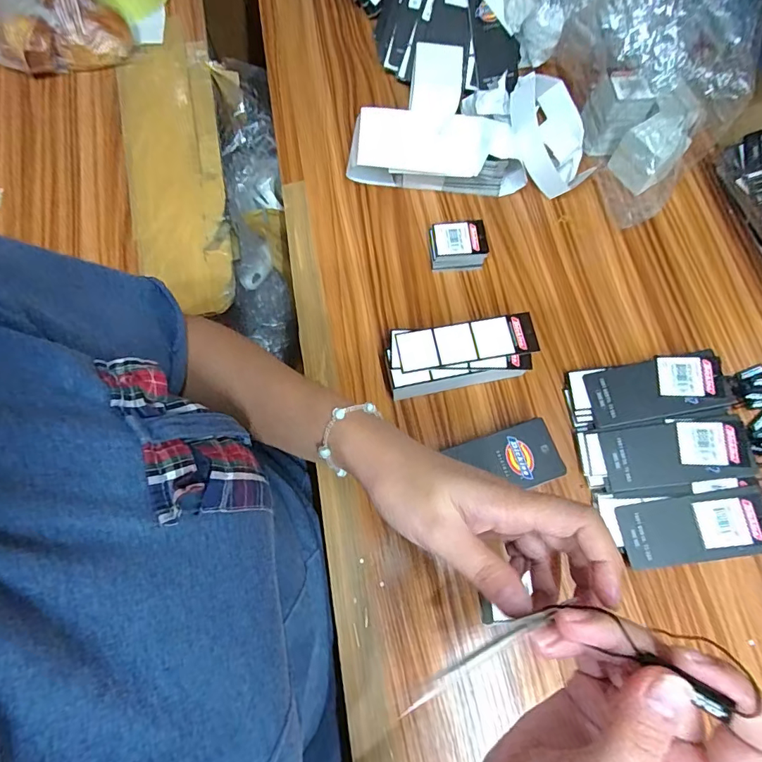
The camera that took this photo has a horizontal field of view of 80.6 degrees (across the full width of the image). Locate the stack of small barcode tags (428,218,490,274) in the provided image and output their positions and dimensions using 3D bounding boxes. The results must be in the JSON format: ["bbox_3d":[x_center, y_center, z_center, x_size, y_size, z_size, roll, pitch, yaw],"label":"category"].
[{"bbox_3d":[0.076,-0.134,0.447,0.055,0.029,0.045,-2,71,0],"label":"stack of small barcode tags"}]

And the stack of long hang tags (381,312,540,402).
[{"bbox_3d":[0.070,-0.020,0.400,0.128,0.041,0.053,-8,72,-2],"label":"stack of long hang tags"}]

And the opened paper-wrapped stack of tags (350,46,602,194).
[{"bbox_3d":[0.086,-0.246,0.445,0.240,0.100,0.115,-10,72,-3],"label":"opened paper-wrapped stack of tags"}]

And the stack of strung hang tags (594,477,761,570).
[{"bbox_3d":[0.241,0.113,0.357,0.116,0.028,0.057,-7,71,-2],"label":"stack of strung hang tags"}]

